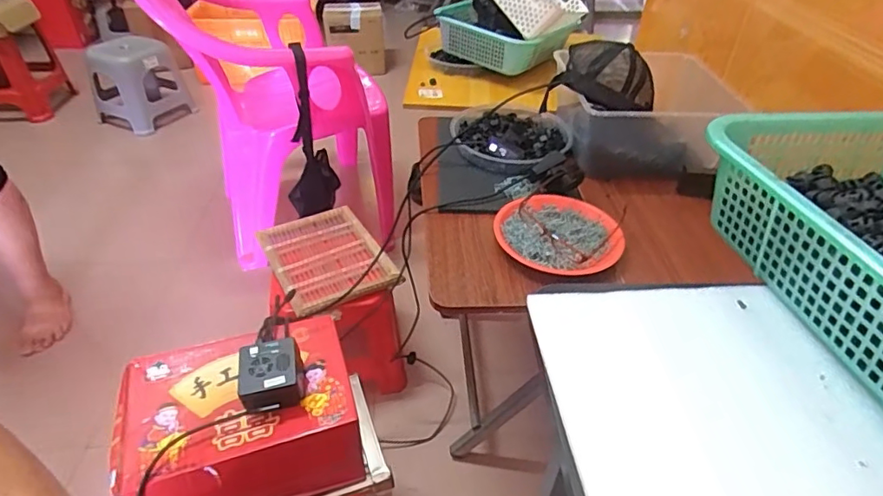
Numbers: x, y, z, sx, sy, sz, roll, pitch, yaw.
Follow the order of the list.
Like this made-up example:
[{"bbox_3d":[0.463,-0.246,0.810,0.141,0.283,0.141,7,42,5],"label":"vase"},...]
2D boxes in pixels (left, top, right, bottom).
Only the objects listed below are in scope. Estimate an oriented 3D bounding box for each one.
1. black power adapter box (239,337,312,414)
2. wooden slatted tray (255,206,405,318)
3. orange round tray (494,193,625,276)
[{"bbox_3d":[-0.219,0.167,0.701,0.079,0.054,0.085,-10,39,-14],"label":"black power adapter box"},{"bbox_3d":[-0.247,0.022,1.174,0.219,0.039,0.307,-19,42,-24],"label":"wooden slatted tray"},{"bbox_3d":[0.185,-0.026,0.848,0.194,0.034,0.174,-17,41,-22],"label":"orange round tray"}]

